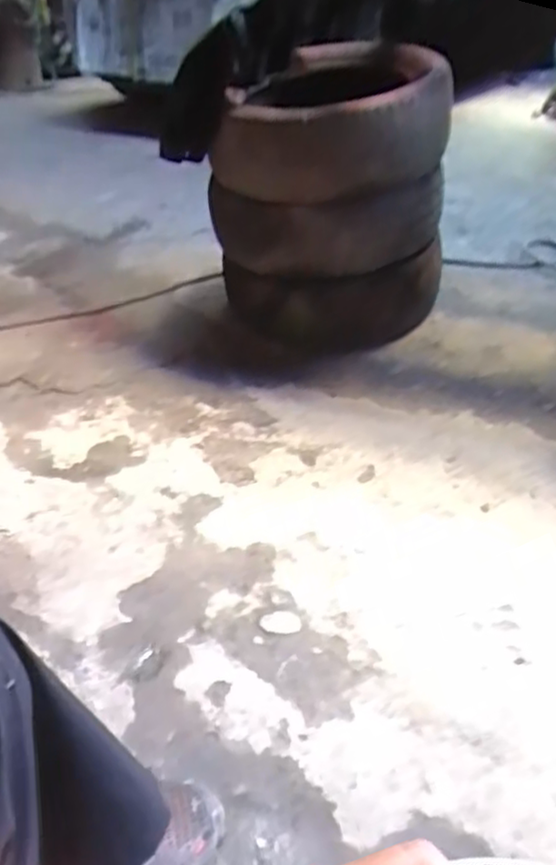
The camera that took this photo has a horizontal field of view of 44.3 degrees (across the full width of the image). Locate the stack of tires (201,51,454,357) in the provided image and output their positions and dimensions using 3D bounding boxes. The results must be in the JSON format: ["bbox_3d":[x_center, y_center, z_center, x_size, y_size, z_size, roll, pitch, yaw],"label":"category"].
[{"bbox_3d":[0.129,-0.520,1.612,0.530,0.665,0.522,6,34,11],"label":"stack of tires"}]

